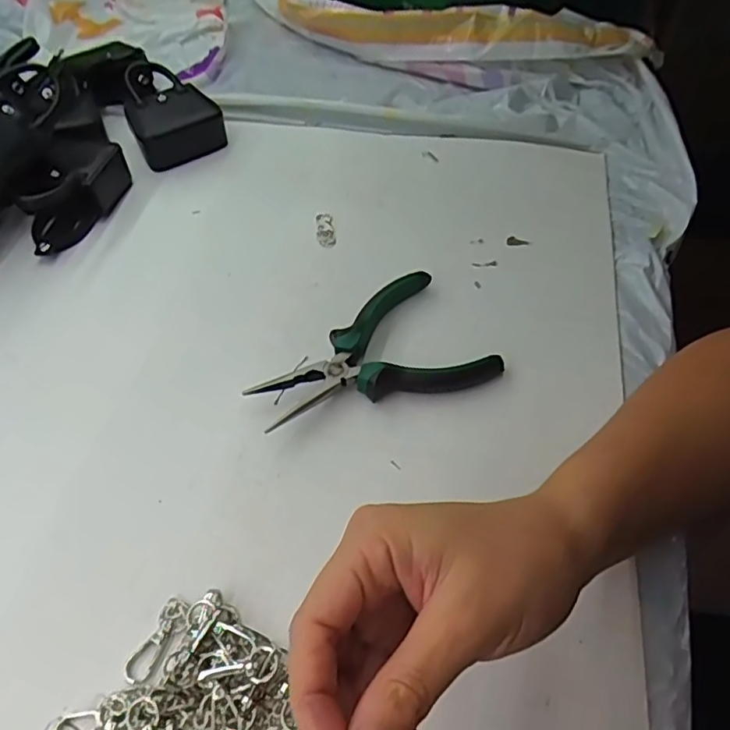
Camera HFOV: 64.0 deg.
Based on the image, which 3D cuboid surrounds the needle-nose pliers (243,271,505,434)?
[{"bbox_3d":[0.003,-0.001,0.376,0.147,0.027,0.094,-25,56,-18],"label":"needle-nose pliers"}]

